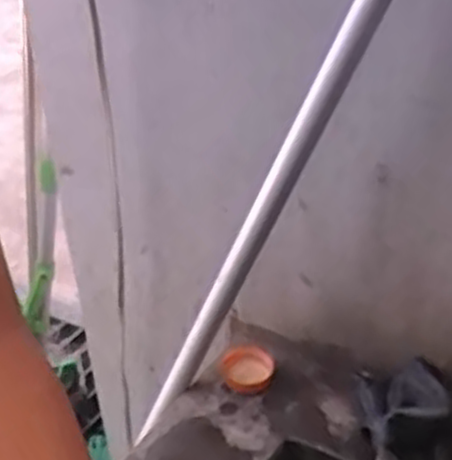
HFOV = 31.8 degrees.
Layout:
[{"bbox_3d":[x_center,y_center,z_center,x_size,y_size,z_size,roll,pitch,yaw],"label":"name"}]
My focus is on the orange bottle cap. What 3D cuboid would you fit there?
[{"bbox_3d":[0.023,0.151,0.847,0.053,0.022,0.061,-2,32,4],"label":"orange bottle cap"}]

